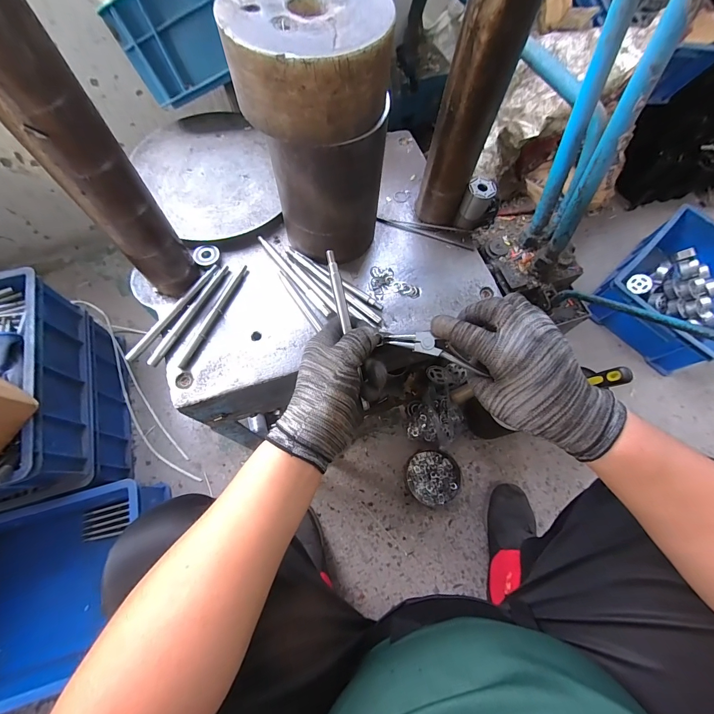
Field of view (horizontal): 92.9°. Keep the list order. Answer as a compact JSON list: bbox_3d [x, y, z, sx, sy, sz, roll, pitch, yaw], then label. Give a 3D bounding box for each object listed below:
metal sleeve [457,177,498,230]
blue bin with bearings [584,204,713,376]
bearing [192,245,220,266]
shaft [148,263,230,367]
[{"bbox_3d":[0.171,-0.216,0.493,0.036,0.072,0.033,19,69,5],"label":"metal sleeve"},{"bbox_3d":[0.900,-0.189,0.949,0.428,0.141,0.316,-42,75,-16],"label":"blue bin with bearings"},{"bbox_3d":[-0.211,-0.142,0.480,0.034,0.013,0.030,-29,72,-13],"label":"bearing"},{"bbox_3d":[-0.219,-0.058,0.447,0.011,0.011,0.161,24,69,7],"label":"shaft"}]

